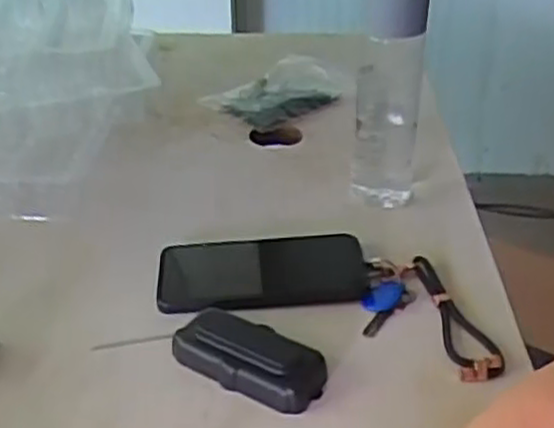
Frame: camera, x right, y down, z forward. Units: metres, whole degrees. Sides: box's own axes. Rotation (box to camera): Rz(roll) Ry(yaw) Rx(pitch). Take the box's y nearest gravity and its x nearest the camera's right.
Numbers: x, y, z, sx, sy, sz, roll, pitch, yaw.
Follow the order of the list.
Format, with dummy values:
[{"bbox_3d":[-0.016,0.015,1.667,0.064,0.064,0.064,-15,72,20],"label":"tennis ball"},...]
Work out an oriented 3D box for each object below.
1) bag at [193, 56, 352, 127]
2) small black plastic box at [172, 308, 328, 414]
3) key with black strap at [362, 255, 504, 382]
[{"bbox_3d":[0.006,-0.155,0.923,0.180,0.022,0.108,-27,42,-37],"label":"bag"},{"bbox_3d":[-0.017,0.097,0.521,0.106,0.023,0.053,22,38,30],"label":"small black plastic box"},{"bbox_3d":[0.105,0.075,0.560,0.074,0.015,0.136,-7,33,-11],"label":"key with black strap"}]

